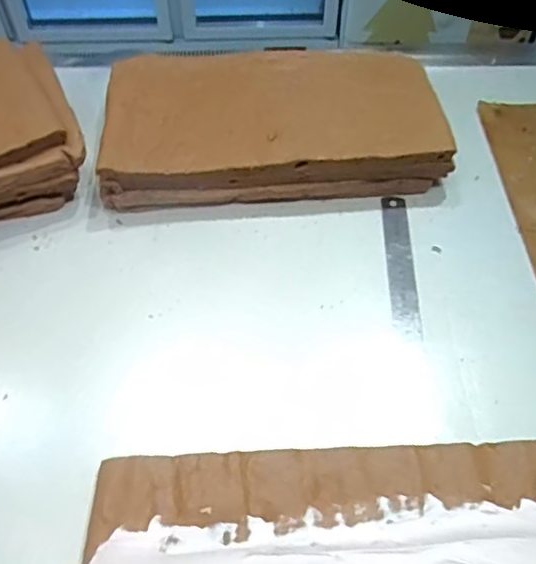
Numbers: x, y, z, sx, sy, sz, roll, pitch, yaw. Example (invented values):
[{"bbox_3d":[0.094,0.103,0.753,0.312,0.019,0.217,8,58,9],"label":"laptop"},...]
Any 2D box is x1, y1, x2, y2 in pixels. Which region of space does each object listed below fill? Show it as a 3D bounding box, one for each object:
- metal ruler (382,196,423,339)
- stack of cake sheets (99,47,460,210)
[{"bbox_3d":[0.136,-0.021,0.630,0.028,0.004,0.177,2,55,1],"label":"metal ruler"},{"bbox_3d":[0.004,-0.186,0.711,0.378,0.078,0.208,-3,52,-1],"label":"stack of cake sheets"}]

